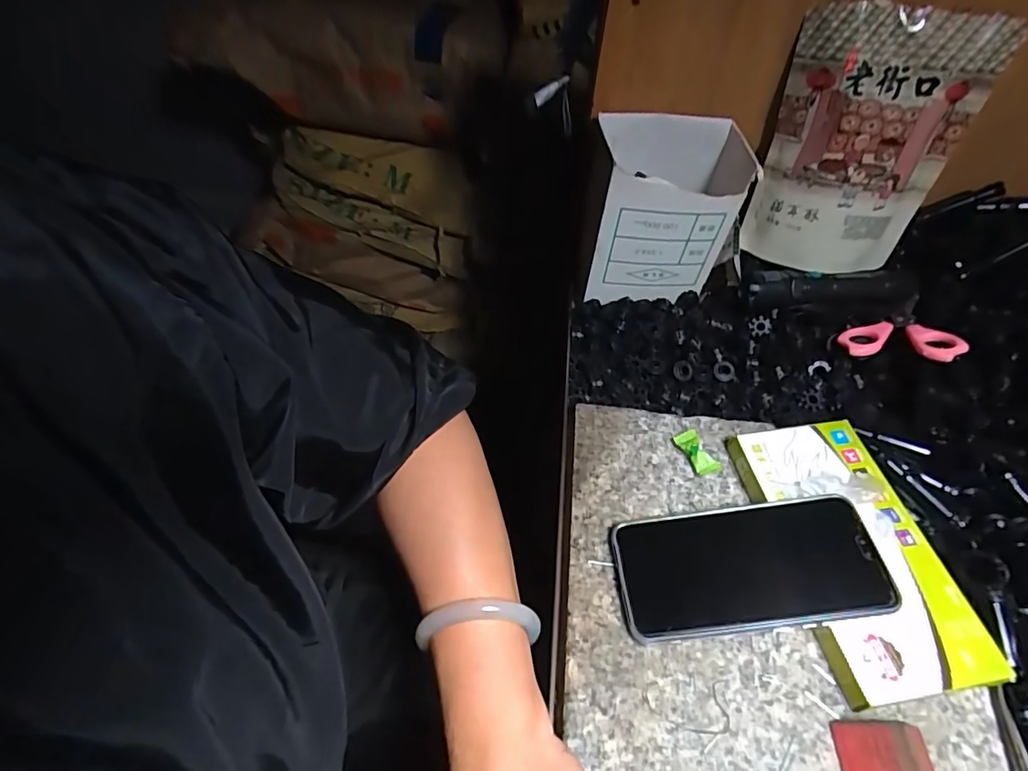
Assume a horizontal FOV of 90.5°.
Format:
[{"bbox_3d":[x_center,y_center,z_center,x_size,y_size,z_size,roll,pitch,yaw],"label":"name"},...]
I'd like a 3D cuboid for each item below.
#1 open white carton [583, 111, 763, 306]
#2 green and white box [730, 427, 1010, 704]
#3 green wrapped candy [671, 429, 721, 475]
[{"bbox_3d":[0.135,-0.157,0.463,0.125,0.132,0.089,5,52,1],"label":"open white carton"},{"bbox_3d":[0.221,0.101,0.333,0.092,0.018,0.175,-8,52,-2],"label":"green and white box"},{"bbox_3d":[0.139,0.050,0.388,0.021,0.011,0.038,-22,56,-18],"label":"green wrapped candy"}]

